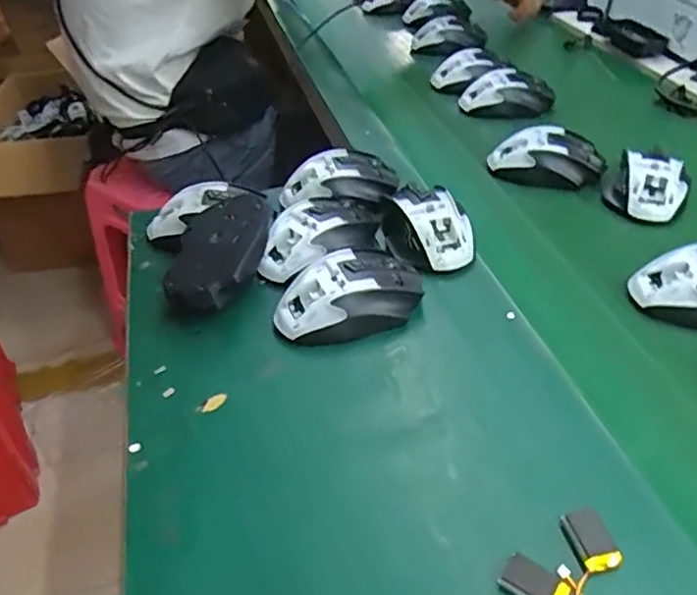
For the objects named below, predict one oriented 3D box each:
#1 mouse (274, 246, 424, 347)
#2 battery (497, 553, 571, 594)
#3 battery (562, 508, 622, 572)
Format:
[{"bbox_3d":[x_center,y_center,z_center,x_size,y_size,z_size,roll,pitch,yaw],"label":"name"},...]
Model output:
[{"bbox_3d":[0.001,-0.003,0.468,0.116,0.037,0.068,-21,44,-22],"label":"mouse"},{"bbox_3d":[0.096,0.150,0.315,0.032,0.009,0.020,26,47,28],"label":"battery"},{"bbox_3d":[0.131,0.130,0.328,0.019,0.007,0.031,-9,41,-10],"label":"battery"}]

